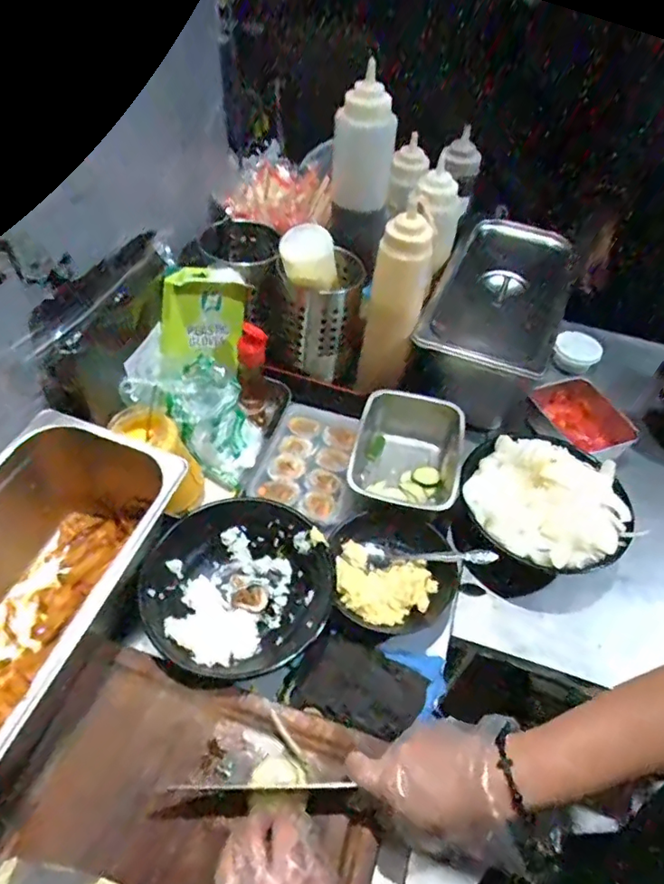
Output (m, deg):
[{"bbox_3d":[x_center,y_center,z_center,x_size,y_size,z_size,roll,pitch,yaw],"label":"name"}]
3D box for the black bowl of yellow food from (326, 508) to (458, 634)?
[{"bbox_3d":[0.069,0.138,0.611,0.132,0.034,0.140,3,49,-3],"label":"black bowl of yellow food"}]

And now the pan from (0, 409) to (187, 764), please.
[{"bbox_3d":[-0.294,0.146,0.513,0.203,0.154,0.322,15,50,7],"label":"pan"}]

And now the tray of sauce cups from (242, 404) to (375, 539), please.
[{"bbox_3d":[-0.022,0.029,0.721,0.152,0.024,0.194,14,48,8],"label":"tray of sauce cups"}]

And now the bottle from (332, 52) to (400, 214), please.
[{"bbox_3d":[0.041,-0.378,0.695,0.066,0.146,0.058,-20,54,-22],"label":"bottle"}]

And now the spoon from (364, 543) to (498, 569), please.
[{"bbox_3d":[0.109,0.129,0.605,0.142,0.015,0.025,-3,45,16],"label":"spoon"}]

